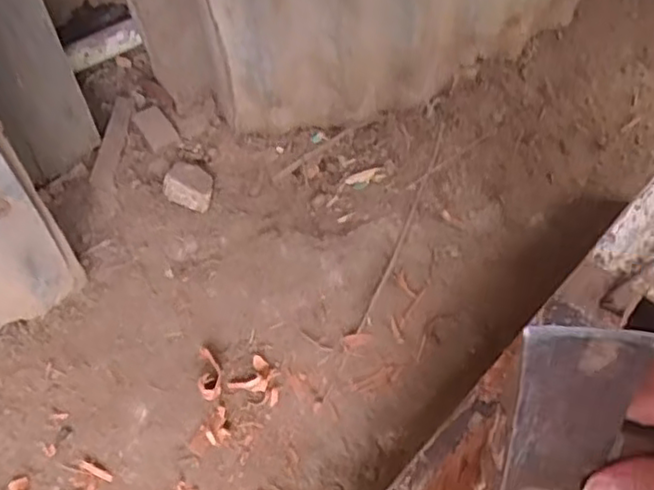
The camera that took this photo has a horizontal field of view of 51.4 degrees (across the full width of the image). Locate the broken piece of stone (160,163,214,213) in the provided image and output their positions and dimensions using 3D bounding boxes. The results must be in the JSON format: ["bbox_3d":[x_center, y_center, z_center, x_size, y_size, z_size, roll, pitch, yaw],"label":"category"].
[{"bbox_3d":[-0.142,-0.065,0.707,0.053,0.023,0.049,17,57,9],"label":"broken piece of stone"}]

